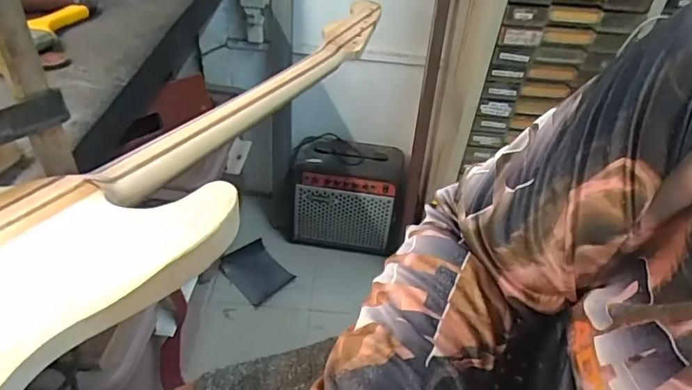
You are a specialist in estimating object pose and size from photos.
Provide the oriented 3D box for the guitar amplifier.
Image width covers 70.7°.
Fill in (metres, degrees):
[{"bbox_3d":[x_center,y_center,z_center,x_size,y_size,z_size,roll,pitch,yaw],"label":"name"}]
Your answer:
[{"bbox_3d":[-0.012,0.004,1.411,0.326,0.276,0.193,6,41,2],"label":"guitar amplifier"}]

